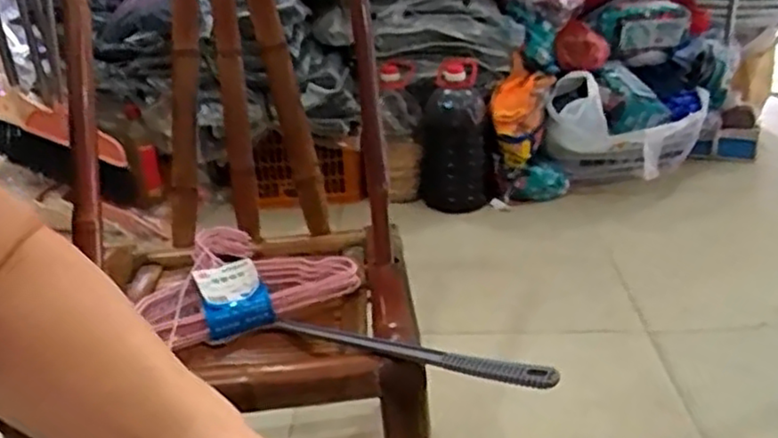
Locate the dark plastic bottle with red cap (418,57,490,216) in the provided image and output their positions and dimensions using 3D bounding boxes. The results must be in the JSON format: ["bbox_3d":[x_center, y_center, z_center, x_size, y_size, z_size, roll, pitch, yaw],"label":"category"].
[{"bbox_3d":[0.152,-0.183,1.619,0.153,0.334,0.165,-4,26,2],"label":"dark plastic bottle with red cap"}]

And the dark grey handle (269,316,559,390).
[{"bbox_3d":[0.006,0.122,0.639,0.318,0.014,0.017,4,25,38],"label":"dark grey handle"}]

